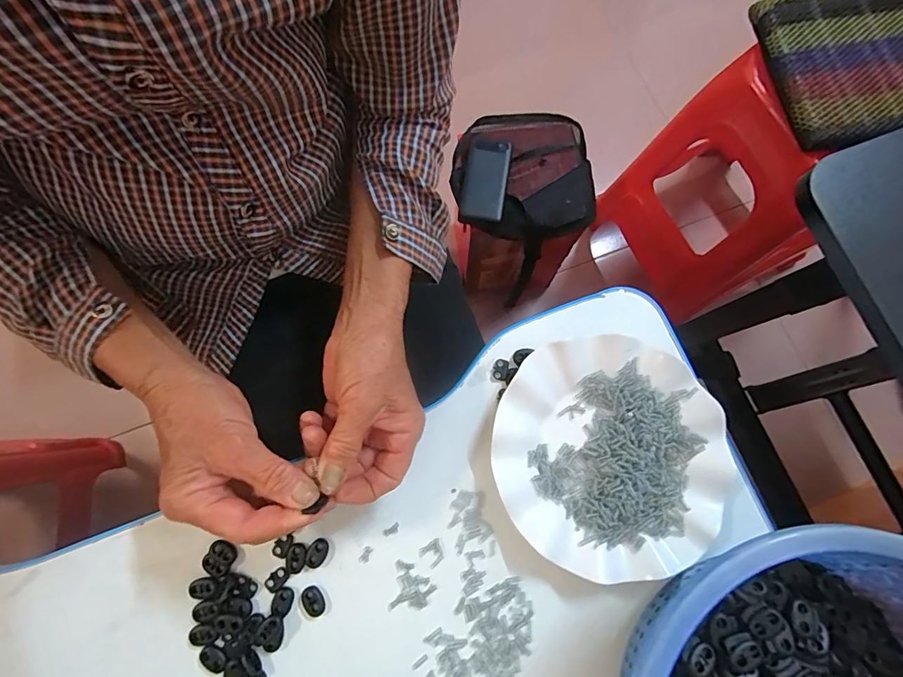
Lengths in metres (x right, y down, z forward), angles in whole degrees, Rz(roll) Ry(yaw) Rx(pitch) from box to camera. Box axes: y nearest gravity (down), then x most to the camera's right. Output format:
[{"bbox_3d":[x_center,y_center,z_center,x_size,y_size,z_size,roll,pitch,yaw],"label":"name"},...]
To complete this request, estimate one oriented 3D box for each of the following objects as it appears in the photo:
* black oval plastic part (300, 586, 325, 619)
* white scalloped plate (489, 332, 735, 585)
[{"bbox_3d":[-0.106,0.200,0.341,0.016,0.004,0.022,-25,78,-6],"label":"black oval plastic part"},{"bbox_3d":[0.125,0.088,0.352,0.178,0.024,0.176,0,77,-1],"label":"white scalloped plate"}]

